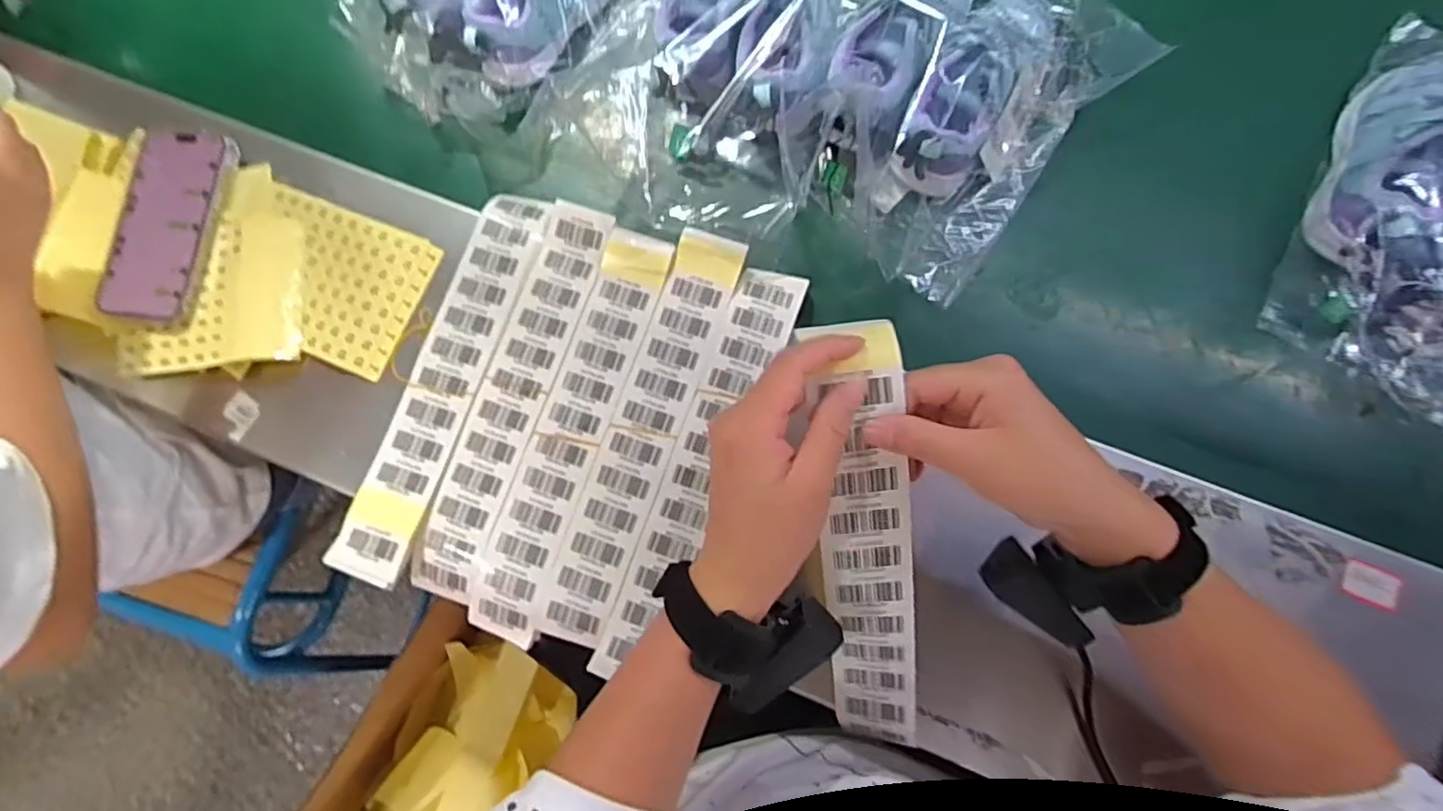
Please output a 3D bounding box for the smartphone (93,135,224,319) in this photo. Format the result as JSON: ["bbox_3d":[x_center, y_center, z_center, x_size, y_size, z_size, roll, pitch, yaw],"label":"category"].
[{"bbox_3d":[-0.449,-0.147,0.555,0.076,0.015,0.154,5,80,2],"label":"smartphone"}]

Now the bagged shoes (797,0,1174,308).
[{"bbox_3d":[0.185,-0.249,0.540,0.193,0.083,0.272,40,83,8],"label":"bagged shoes"}]

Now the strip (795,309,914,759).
[{"bbox_3d":[0.085,0.089,0.404,0.051,0.022,0.282,-6,113,0],"label":"strip"}]

